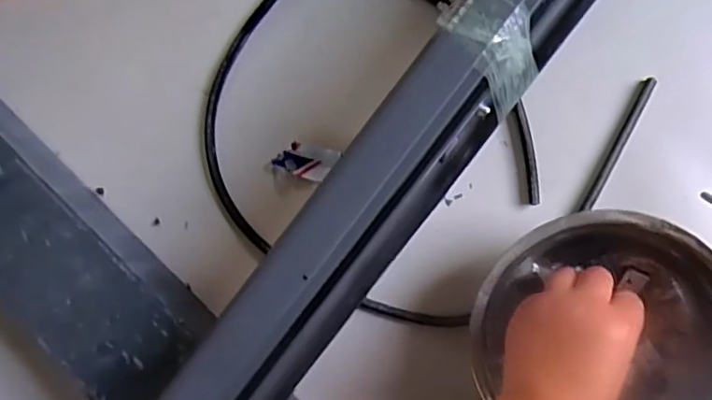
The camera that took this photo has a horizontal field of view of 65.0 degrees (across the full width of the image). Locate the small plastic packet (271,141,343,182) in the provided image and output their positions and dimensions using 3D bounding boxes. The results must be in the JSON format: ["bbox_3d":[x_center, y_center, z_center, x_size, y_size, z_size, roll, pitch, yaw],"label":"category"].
[{"bbox_3d":[-0.042,-0.033,0.478,0.056,0.013,0.028,15,90,10],"label":"small plastic packet"}]

